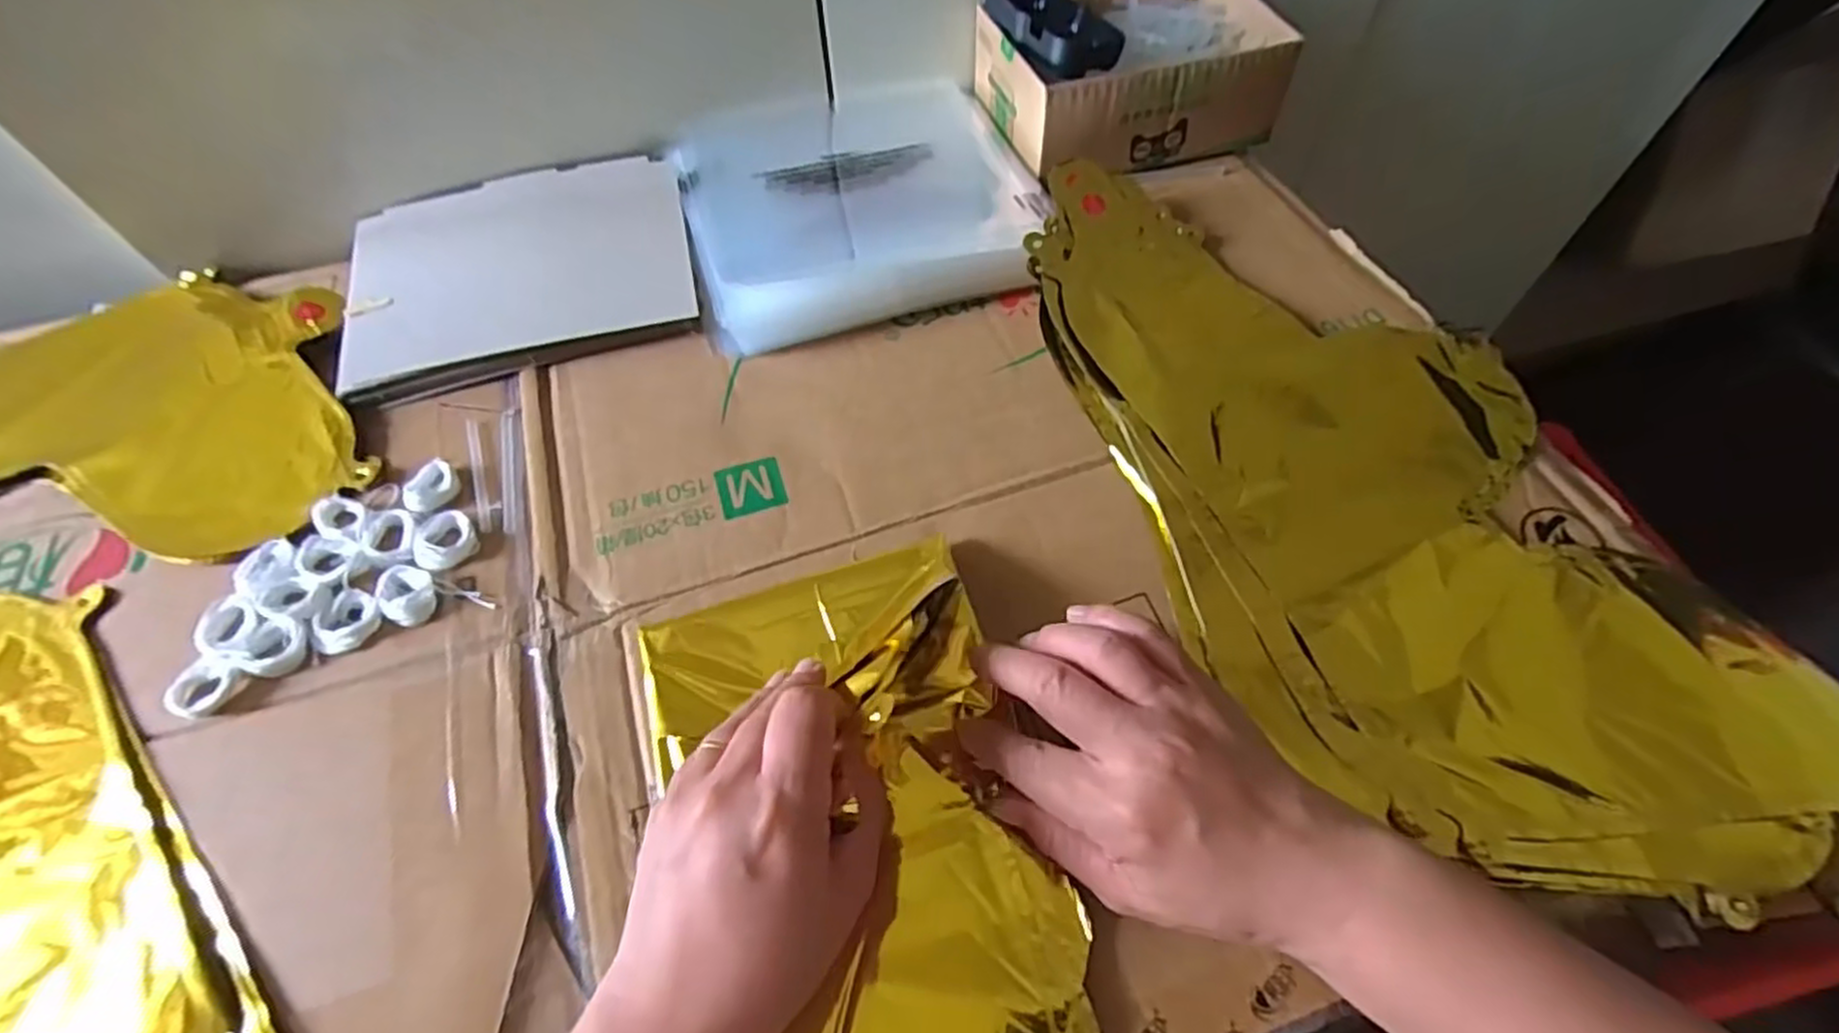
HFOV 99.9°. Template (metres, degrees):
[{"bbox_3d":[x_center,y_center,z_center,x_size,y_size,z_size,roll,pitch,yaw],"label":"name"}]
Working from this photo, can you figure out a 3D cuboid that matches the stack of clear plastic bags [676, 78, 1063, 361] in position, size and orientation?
[{"bbox_3d":[-0.039,-0.221,0.514,0.228,0.027,0.235,-12,58,-6],"label":"stack of clear plastic bags"}]

